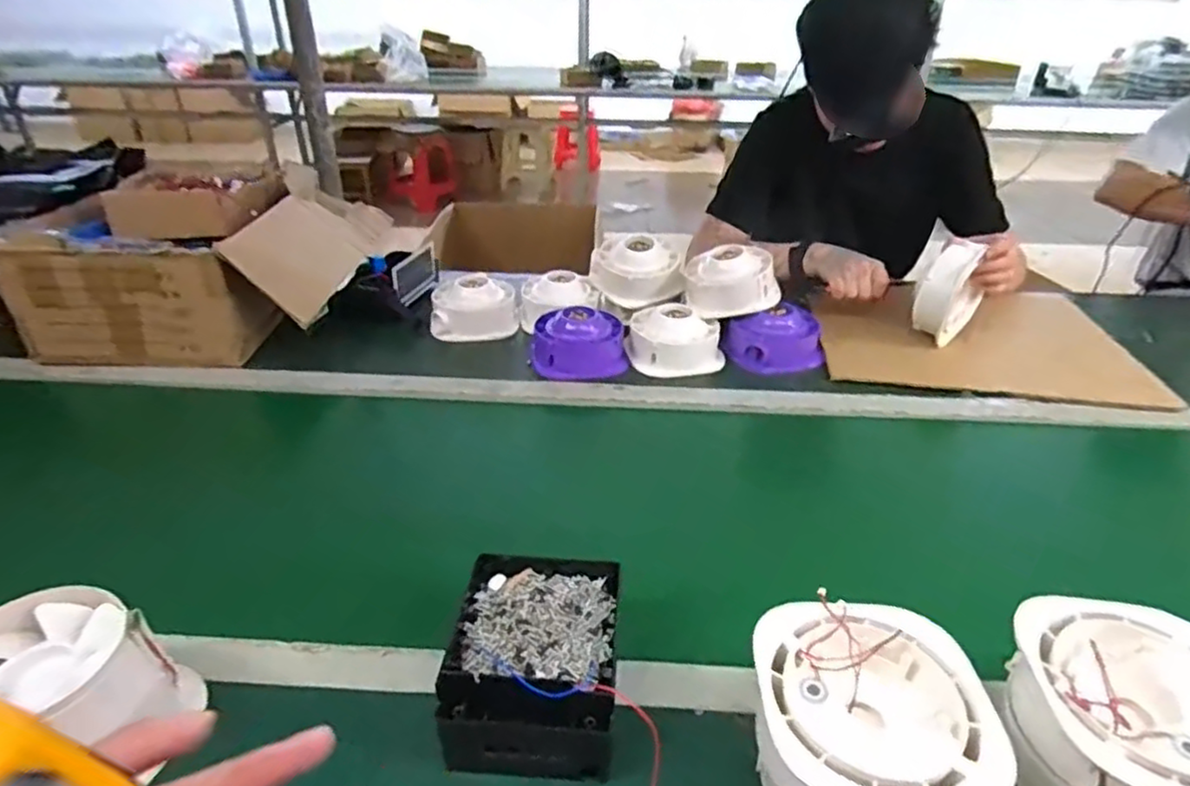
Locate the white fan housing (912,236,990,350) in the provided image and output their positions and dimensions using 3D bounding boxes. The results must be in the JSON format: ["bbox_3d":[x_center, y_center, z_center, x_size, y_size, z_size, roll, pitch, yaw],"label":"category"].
[{"bbox_3d":[0.532,-0.145,1.020,0.058,0.170,0.138,27,39,35],"label":"white fan housing"}]

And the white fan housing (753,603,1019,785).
[{"bbox_3d":[0.173,0.222,0.444,0.139,0.087,0.135,1,31,-1],"label":"white fan housing"}]

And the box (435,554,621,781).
[{"bbox_3d":[-0.044,0.202,0.516,0.122,0.073,0.159,3,31,2],"label":"box"}]

